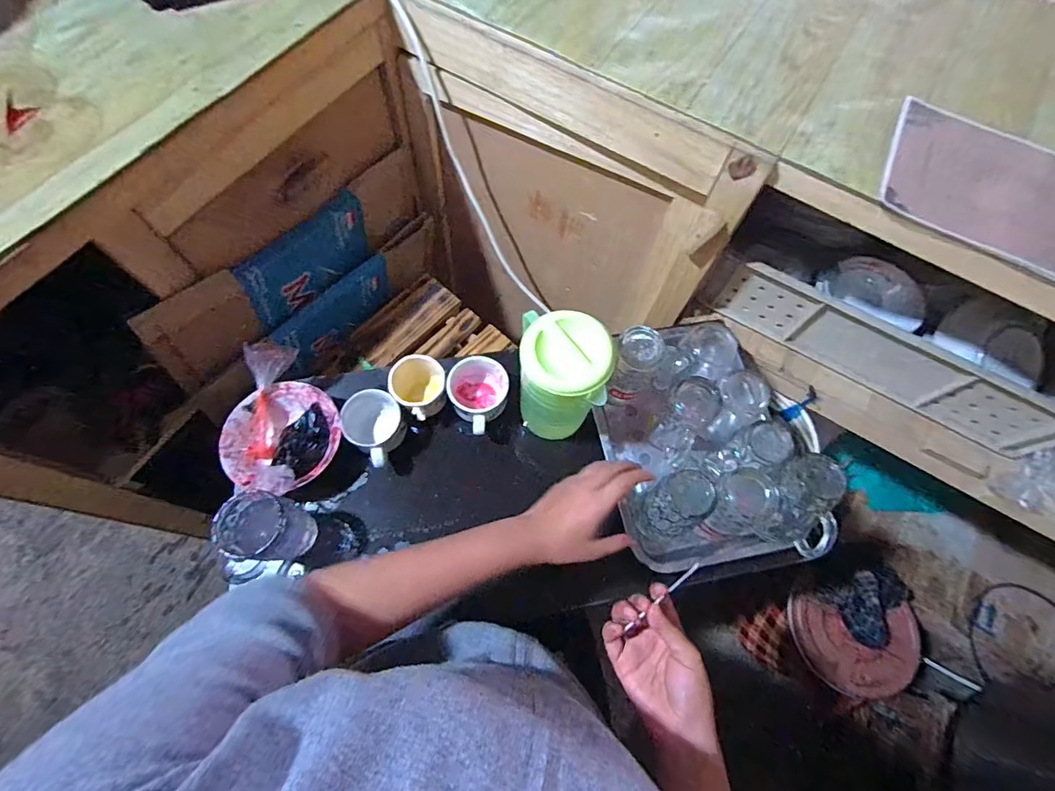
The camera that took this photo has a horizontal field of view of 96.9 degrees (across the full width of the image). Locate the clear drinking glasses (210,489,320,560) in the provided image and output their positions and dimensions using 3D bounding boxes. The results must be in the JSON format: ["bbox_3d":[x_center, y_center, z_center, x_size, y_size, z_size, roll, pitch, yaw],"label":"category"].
[{"bbox_3d":[-0.322,0.164,0.583,0.077,0.101,0.067,23,70,6],"label":"clear drinking glasses"}]

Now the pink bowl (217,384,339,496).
[{"bbox_3d":[-0.341,0.061,0.657,0.153,0.054,0.150,1,69,-2],"label":"pink bowl"}]

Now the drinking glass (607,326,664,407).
[{"bbox_3d":[0.154,-0.038,0.694,0.063,0.134,0.069,25,70,7],"label":"drinking glass"}]

